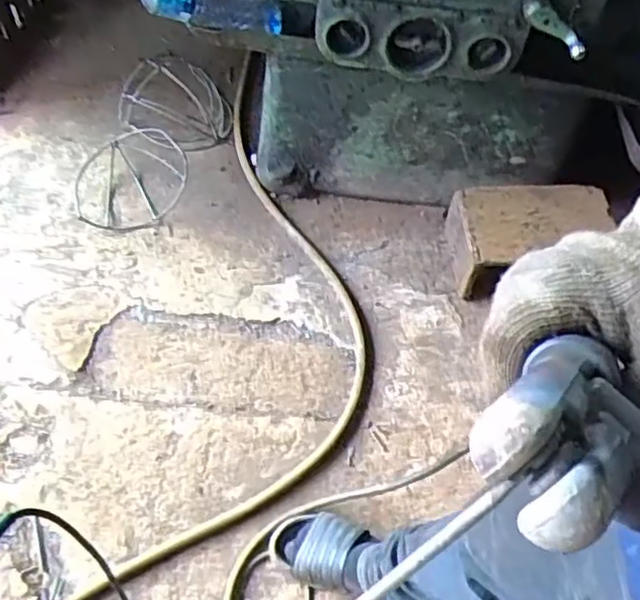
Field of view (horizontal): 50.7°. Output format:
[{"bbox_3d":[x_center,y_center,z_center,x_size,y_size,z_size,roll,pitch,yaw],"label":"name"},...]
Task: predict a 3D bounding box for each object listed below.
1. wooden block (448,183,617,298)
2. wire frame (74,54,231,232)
[{"bbox_3d":[0.419,-0.112,1.365,0.301,0.145,0.207,0,55,-6],"label":"wooden block"},{"bbox_3d":[-0.366,-0.354,1.491,0.260,0.092,0.469,16,55,5],"label":"wire frame"}]

